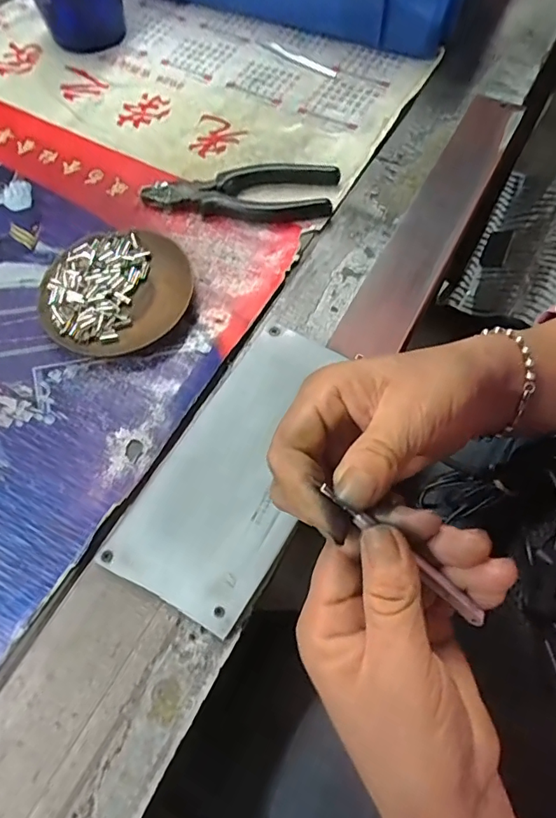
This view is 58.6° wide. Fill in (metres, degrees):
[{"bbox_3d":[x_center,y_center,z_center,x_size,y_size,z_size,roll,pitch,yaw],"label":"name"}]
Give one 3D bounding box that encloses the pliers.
[{"bbox_3d":[-0.032,-0.185,0.424,0.162,0.018,0.051,2,66,2],"label":"pliers"}]

